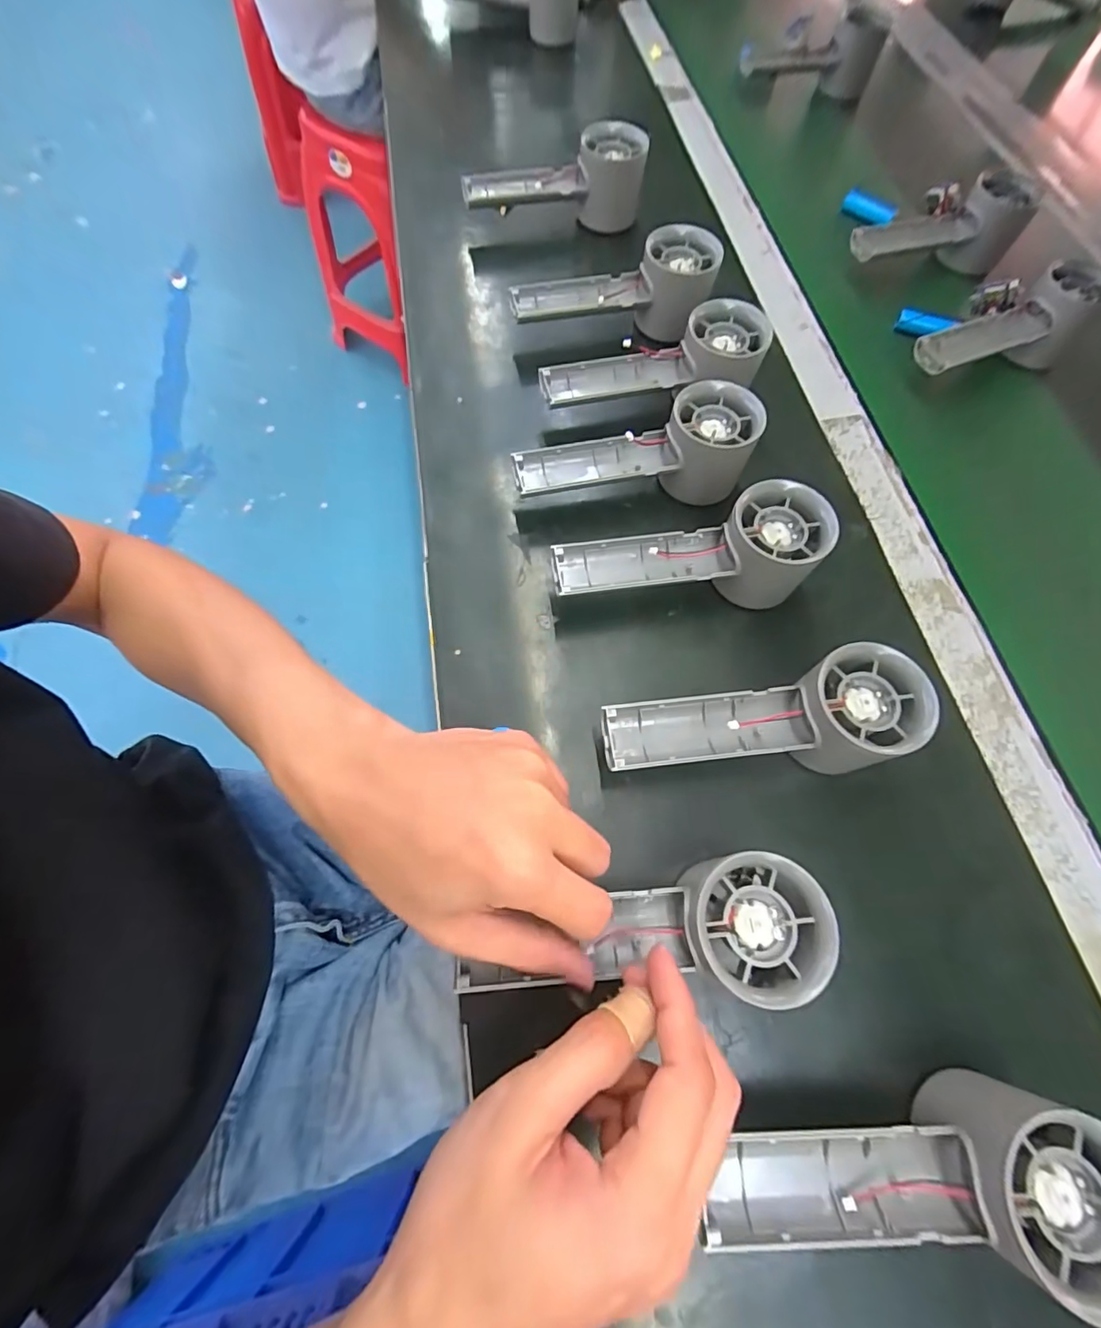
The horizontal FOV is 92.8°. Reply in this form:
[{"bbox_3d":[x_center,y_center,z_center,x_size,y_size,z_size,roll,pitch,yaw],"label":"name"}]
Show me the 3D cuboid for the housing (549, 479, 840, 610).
[{"bbox_3d":[0.082,-0.059,0.312,0.153,0.059,0.054,-13,67,-5],"label":"housing"}]

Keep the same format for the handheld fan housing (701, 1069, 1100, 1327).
[{"bbox_3d":[0.137,0.196,0.208,0.152,0.059,0.058,4,67,2],"label":"handheld fan housing"}]

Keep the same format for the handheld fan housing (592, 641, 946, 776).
[{"bbox_3d":[0.107,0.036,0.274,0.153,0.064,0.054,-11,67,-5],"label":"handheld fan housing"}]

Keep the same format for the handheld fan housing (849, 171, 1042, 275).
[{"bbox_3d":[0.344,-0.392,0.474,0.160,0.060,0.043,-8,67,-4],"label":"handheld fan housing"}]

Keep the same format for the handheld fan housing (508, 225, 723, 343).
[{"bbox_3d":[0.048,-0.285,0.407,0.156,0.059,0.058,-5,67,-2],"label":"handheld fan housing"}]

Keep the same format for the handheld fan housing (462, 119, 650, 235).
[{"bbox_3d":[0.004,-0.436,0.481,0.162,0.066,0.045,-5,67,-2],"label":"handheld fan housing"}]

